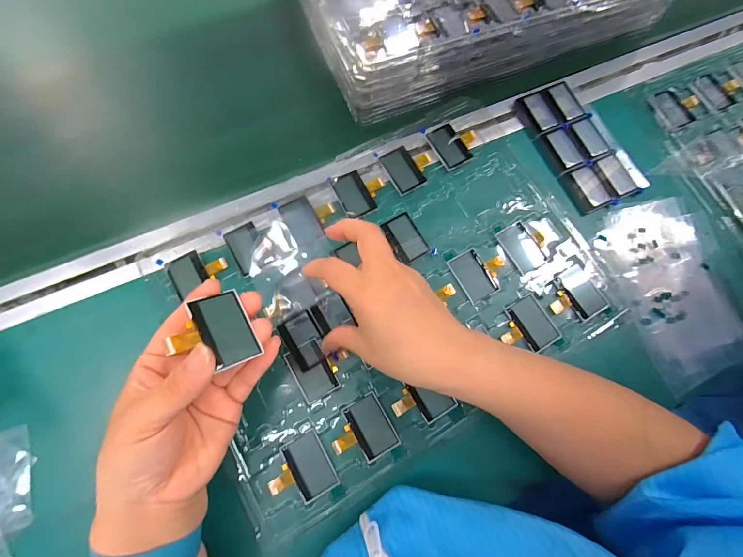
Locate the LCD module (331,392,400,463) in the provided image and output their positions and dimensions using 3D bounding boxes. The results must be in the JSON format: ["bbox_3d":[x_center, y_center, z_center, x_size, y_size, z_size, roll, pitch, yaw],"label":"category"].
[{"bbox_3d":[-0.008,0.125,0.285,0.048,0.004,0.047,-29,78,-8],"label":"LCD module"}]

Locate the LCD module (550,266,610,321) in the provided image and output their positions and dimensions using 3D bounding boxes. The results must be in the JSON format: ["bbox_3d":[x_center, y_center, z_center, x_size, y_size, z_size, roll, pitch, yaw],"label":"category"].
[{"bbox_3d":[0.187,0.017,0.322,0.049,0.005,0.043,-31,73,-13],"label":"LCD module"}]

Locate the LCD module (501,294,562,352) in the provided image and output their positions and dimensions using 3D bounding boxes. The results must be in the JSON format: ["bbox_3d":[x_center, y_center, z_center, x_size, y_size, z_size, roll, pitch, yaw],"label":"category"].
[{"bbox_3d":[0.139,0.042,0.312,0.044,0.004,0.046,-29,78,-8],"label":"LCD module"}]

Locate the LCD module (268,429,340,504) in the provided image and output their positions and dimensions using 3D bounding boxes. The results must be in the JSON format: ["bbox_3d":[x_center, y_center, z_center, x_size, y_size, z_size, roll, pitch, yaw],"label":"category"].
[{"bbox_3d":[-0.056,0.151,0.276,0.047,0.004,0.046,-28,78,-8],"label":"LCD module"}]

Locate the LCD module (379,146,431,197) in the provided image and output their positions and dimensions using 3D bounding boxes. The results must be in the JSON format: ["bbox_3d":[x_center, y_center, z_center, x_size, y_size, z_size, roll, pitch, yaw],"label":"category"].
[{"bbox_3d":[0.038,-0.110,0.349,0.046,0.004,0.046,-27,78,-8],"label":"LCD module"}]

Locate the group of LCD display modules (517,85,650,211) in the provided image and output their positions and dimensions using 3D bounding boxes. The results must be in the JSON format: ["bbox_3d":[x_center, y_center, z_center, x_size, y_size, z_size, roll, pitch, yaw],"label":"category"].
[{"bbox_3d":[0.214,-0.139,0.365,0.072,0.006,0.143,-26,78,-8],"label":"group of LCD display modules"}]

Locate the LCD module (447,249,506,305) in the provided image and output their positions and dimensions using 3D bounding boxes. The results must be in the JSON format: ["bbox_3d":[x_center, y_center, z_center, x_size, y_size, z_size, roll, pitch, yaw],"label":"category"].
[{"bbox_3d":[0.102,-0.007,0.324,0.047,0.004,0.045,-26,78,-8],"label":"LCD module"}]

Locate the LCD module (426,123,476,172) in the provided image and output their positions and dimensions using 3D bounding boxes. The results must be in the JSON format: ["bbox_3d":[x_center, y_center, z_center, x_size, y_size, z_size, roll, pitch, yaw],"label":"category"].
[{"bbox_3d":[0.085,-0.138,0.358,0.046,0.004,0.045,-31,78,-9],"label":"LCD module"}]

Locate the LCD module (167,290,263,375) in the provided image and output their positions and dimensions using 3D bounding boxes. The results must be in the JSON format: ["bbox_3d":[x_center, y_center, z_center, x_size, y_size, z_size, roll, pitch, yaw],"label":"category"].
[{"bbox_3d":[-0.093,0.031,0.207,0.043,0.004,0.044,-16,72,-39],"label":"LCD module"}]

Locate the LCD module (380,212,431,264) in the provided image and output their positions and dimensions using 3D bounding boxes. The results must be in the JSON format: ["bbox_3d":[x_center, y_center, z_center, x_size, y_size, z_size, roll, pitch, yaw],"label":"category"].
[{"bbox_3d":[0.032,-0.038,0.331,0.029,0.004,0.045,-29,78,-8],"label":"LCD module"}]

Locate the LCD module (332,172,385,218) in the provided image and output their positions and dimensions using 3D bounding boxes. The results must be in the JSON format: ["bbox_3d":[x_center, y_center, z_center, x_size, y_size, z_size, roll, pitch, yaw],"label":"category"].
[{"bbox_3d":[-0.010,-0.084,0.341,0.046,0.004,0.044,-25,77,-7],"label":"LCD module"}]

